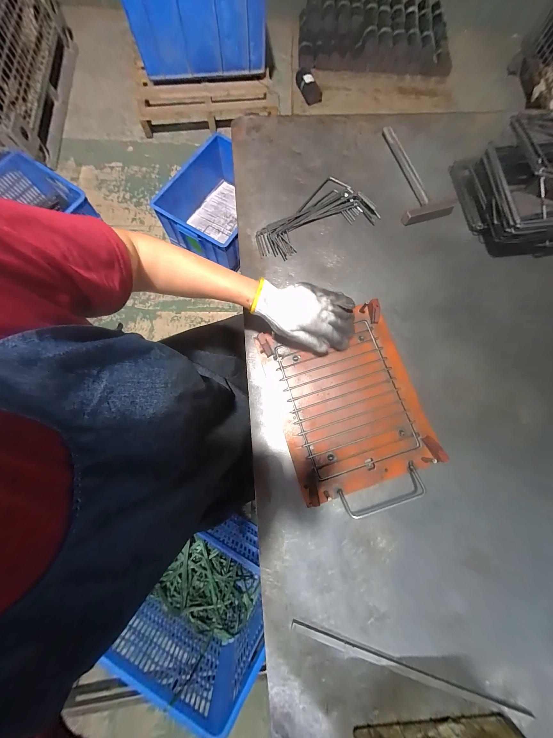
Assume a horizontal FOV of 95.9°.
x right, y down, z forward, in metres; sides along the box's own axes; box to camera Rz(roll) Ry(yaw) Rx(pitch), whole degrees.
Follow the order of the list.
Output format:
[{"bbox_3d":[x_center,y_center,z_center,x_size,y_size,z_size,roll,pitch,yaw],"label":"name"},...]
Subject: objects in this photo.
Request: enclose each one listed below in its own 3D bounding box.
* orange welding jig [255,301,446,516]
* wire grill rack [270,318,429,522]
[{"bbox_3d":[0.121,0.064,0.434,0.228,0.032,0.323,-16,77,-5],"label":"orange welding jig"},{"bbox_3d":[0.128,0.079,0.433,0.187,0.020,0.298,-17,78,-6],"label":"wire grill rack"}]

